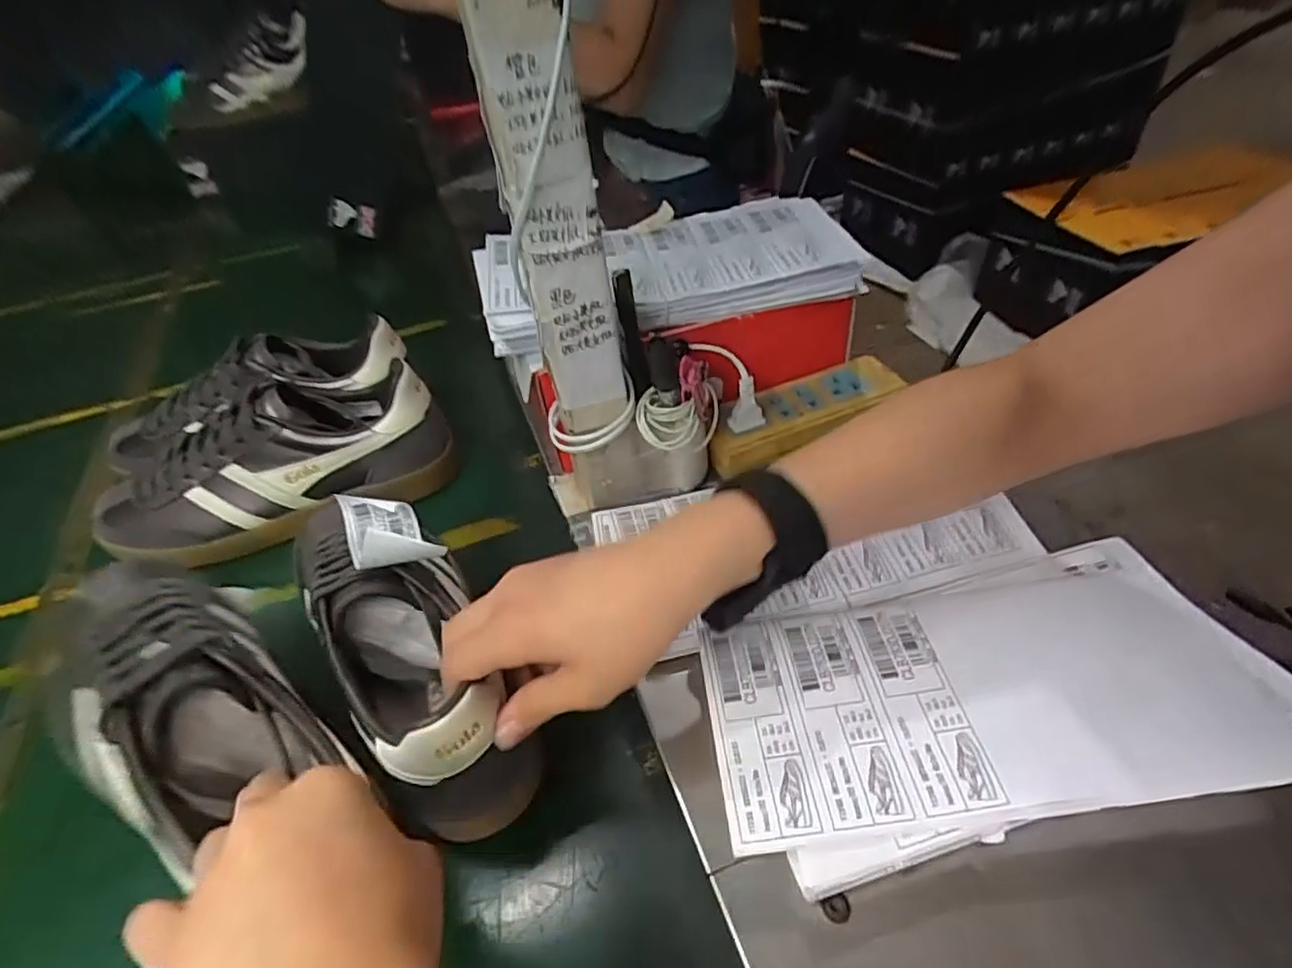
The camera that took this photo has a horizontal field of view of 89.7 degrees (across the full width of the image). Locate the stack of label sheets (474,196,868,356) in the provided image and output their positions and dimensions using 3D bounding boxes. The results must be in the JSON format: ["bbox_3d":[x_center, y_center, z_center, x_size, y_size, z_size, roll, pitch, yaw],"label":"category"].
[{"bbox_3d":[0.010,-0.161,0.481,0.258,0.035,0.122,-13,45,-5],"label":"stack of label sheets"}]

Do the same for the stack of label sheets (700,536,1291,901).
[{"bbox_3d":[0.164,0.101,0.323,0.264,0.015,0.134,-11,44,-4],"label":"stack of label sheets"}]

